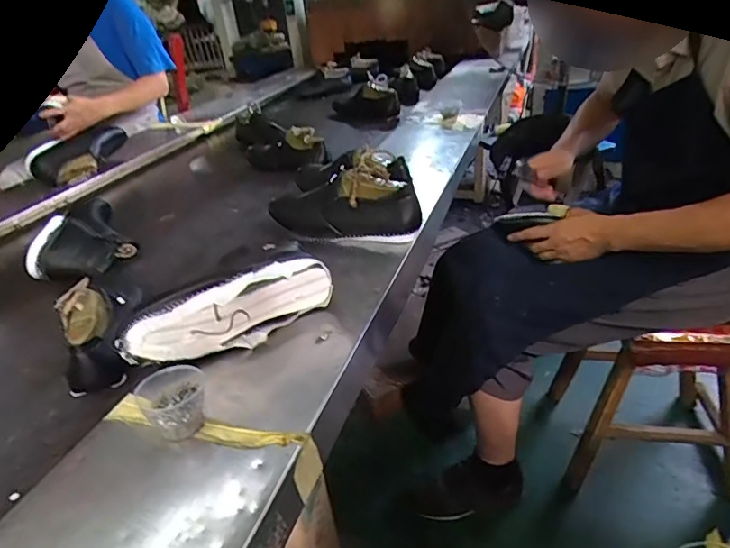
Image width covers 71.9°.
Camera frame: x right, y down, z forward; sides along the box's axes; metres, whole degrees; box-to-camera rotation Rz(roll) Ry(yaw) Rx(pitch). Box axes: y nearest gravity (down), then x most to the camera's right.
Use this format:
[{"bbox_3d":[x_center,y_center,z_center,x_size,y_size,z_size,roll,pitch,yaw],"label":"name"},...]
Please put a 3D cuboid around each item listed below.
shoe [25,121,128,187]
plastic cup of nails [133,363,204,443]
[{"bbox_3d":[-0.741,-0.309,1.339,0.099,0.105,0.251,8,33,22],"label":"shoe"},{"bbox_3d":[-0.188,0.126,0.495,0.052,0.051,0.053,-5,31,3],"label":"plastic cup of nails"}]

